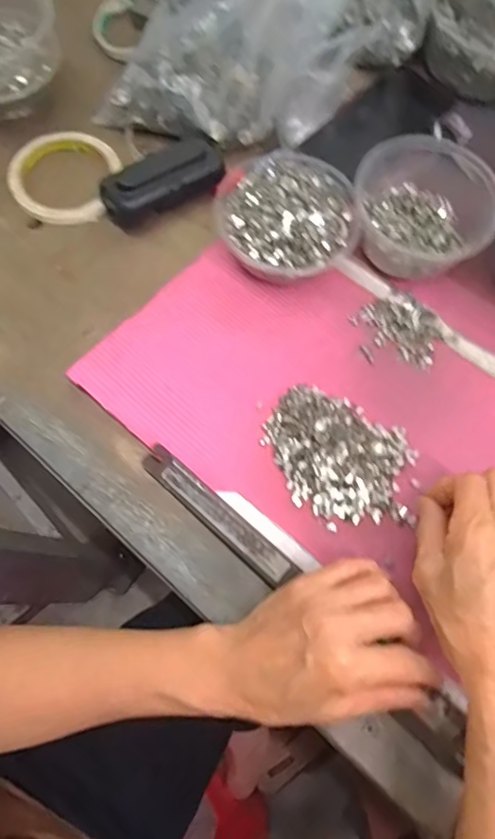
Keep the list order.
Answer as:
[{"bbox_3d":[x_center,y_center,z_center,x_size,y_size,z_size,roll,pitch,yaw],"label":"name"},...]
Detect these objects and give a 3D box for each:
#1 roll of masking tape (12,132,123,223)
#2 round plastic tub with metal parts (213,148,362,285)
[{"bbox_3d":[-0.162,-0.220,0.502,0.095,0.017,0.104,0,72,0],"label":"roll of masking tape"},{"bbox_3d":[0.031,-0.172,0.461,0.110,0.034,0.126,-2,72,-1],"label":"round plastic tub with metal parts"}]

